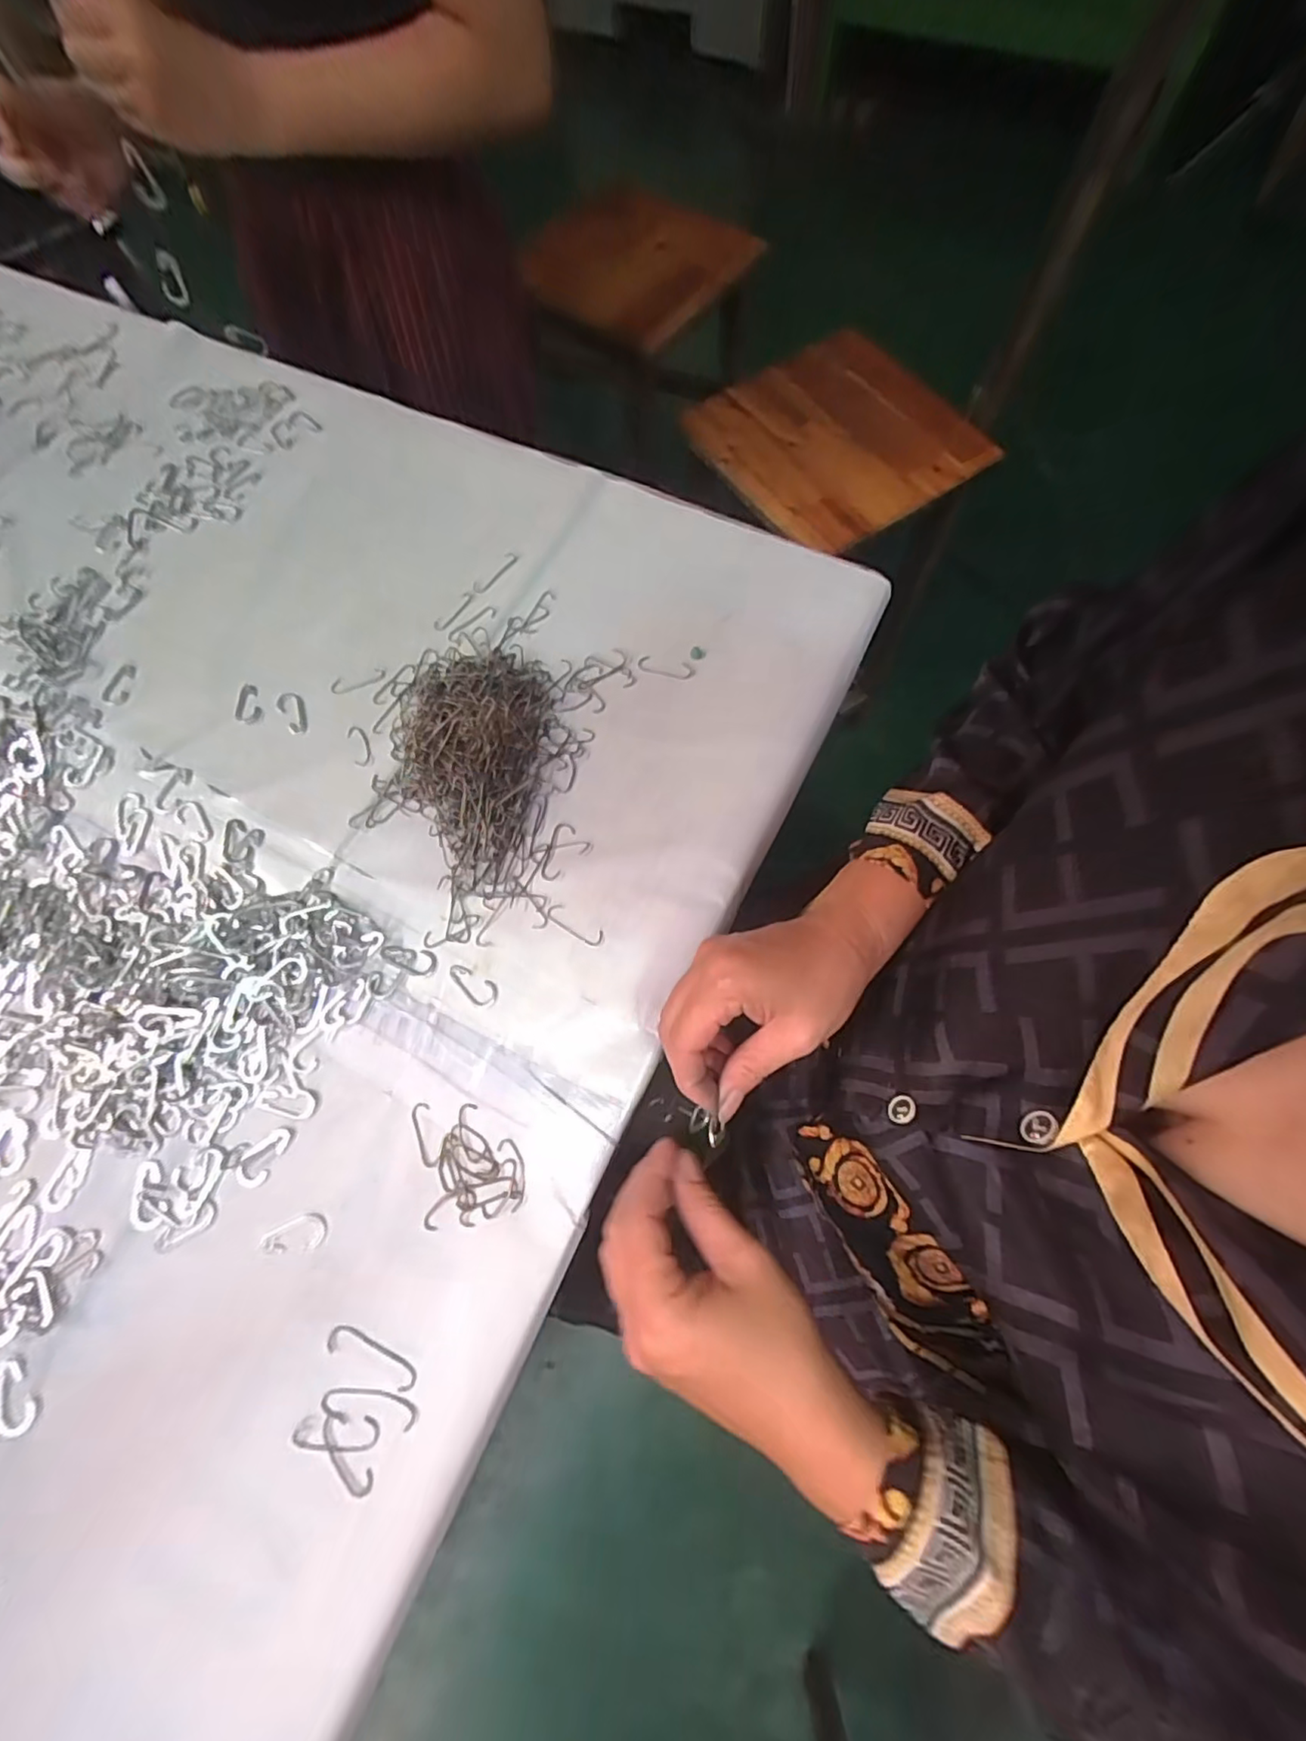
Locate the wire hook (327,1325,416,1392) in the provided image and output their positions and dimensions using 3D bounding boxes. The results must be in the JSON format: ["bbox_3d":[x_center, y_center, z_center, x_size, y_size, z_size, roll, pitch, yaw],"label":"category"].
[{"bbox_3d":[-0.152,0.263,0.324,0.053,0.004,0.014,22,74,9],"label":"wire hook"}]

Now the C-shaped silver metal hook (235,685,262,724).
[{"bbox_3d":[-0.307,-0.128,0.456,0.020,0.004,0.035,-5,72,1],"label":"C-shaped silver metal hook"}]

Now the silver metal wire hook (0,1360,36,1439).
[{"bbox_3d":[-0.343,0.282,0.319,0.019,0.004,0.036,-29,74,-7],"label":"silver metal wire hook"}]

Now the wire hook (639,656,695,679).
[{"bbox_3d":[0.010,-0.154,0.457,0.042,0.004,0.014,10,73,5],"label":"wire hook"}]

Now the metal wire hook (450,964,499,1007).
[{"bbox_3d":[-0.117,0.074,0.387,0.036,0.004,0.017,26,75,10],"label":"metal wire hook"}]

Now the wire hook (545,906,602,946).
[{"bbox_3d":[-0.052,0.036,0.395,0.041,0.004,0.013,32,76,11],"label":"wire hook"}]

